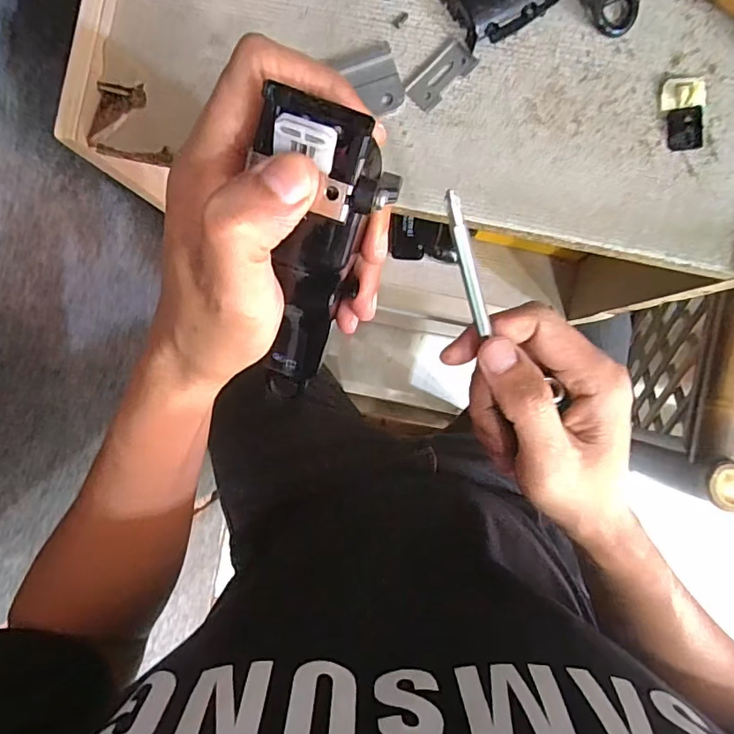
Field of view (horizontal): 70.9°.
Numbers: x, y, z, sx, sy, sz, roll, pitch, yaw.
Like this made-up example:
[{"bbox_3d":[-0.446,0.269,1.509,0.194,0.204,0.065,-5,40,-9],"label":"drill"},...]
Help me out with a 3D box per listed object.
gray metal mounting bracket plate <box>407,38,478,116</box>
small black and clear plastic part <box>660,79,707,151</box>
[{"bbox_3d":[0.041,-0.161,0.283,0.021,0.004,0.041,45,90,2],"label":"gray metal mounting bracket plate"},{"bbox_3d":[0.171,-0.136,0.277,0.021,0.008,0.036,-4,88,2],"label":"small black and clear plastic part"}]

